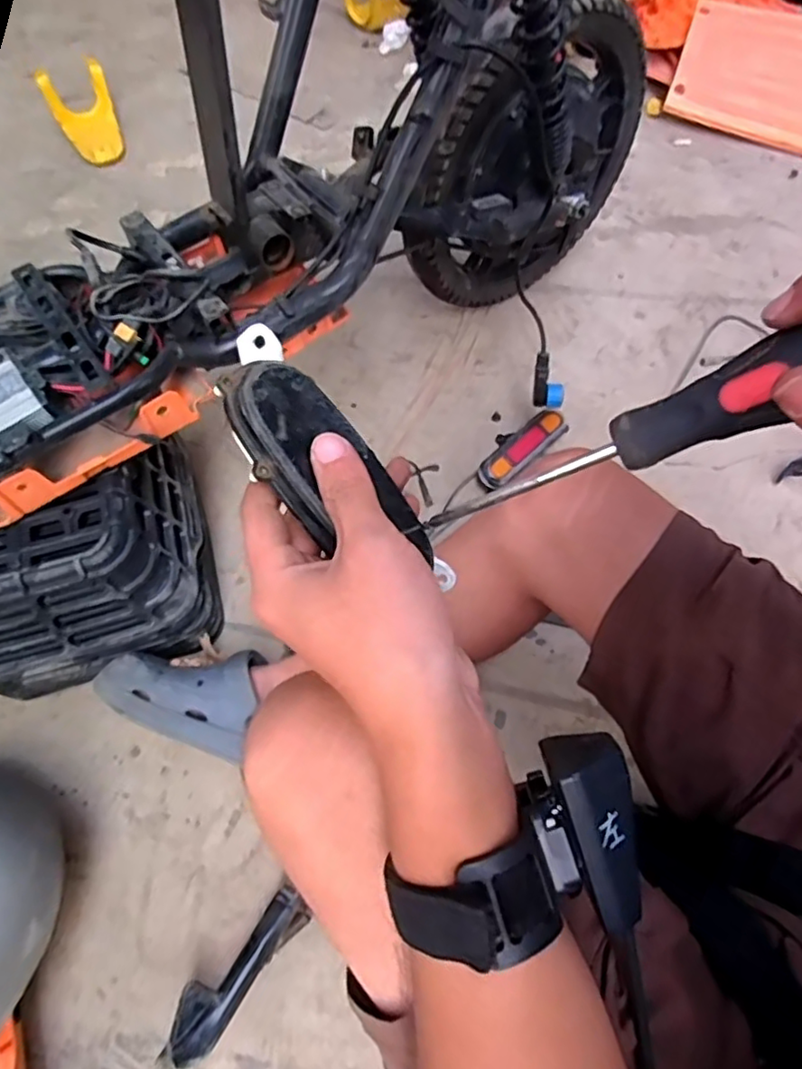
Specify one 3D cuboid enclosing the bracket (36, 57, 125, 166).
[{"bbox_3d":[-0.559,-0.743,1.089,0.114,0.057,0.173,-19,84,-7],"label":"bracket"}]

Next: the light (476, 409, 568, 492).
[{"bbox_3d":[0.159,-0.118,0.833,0.062,0.049,0.156,42,72,16],"label":"light"}]

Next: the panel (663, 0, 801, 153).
[{"bbox_3d":[0.680,-0.849,1.124,0.329,0.030,0.288,18,80,3],"label":"panel"}]

